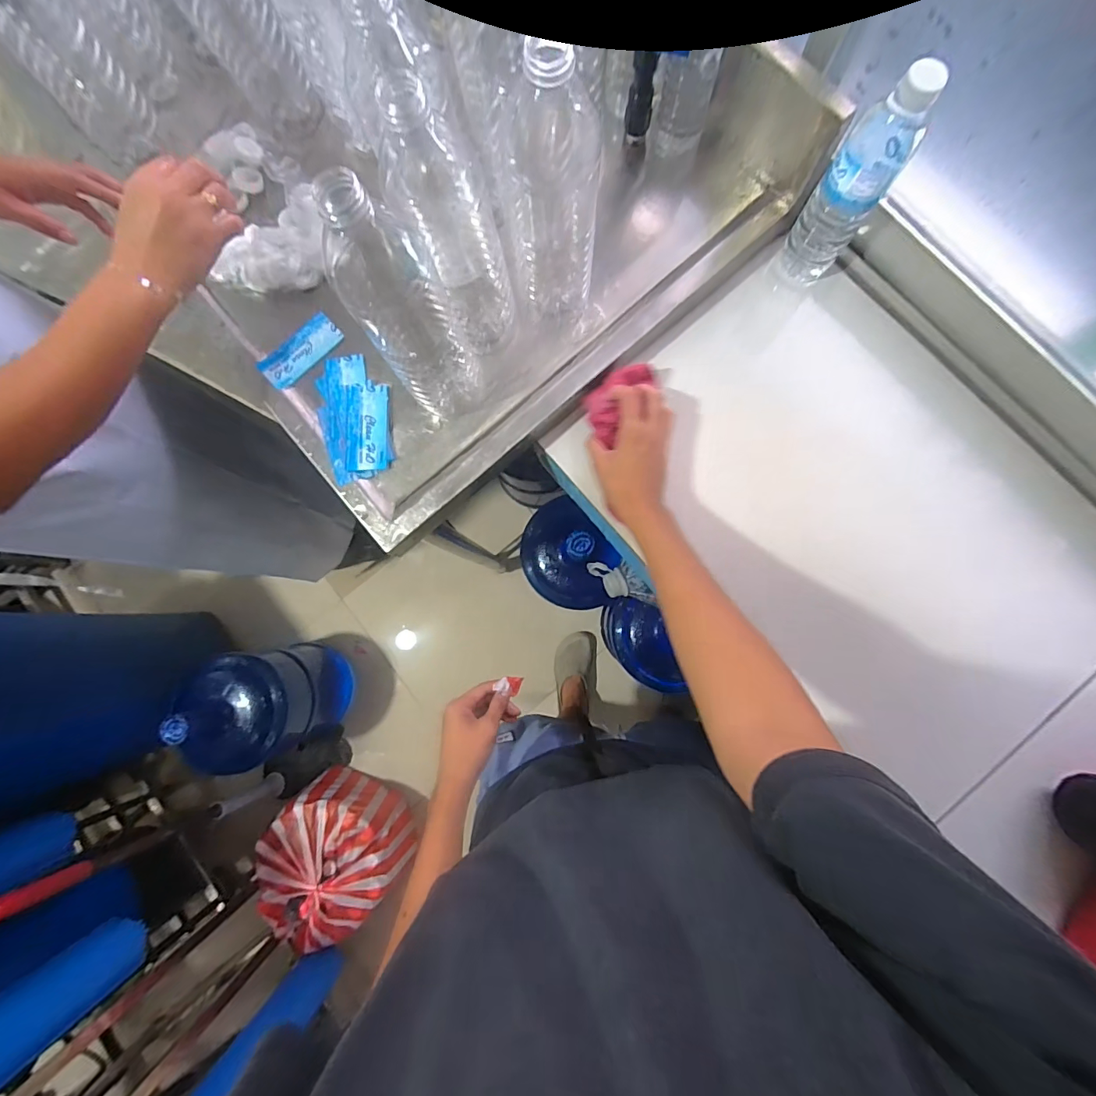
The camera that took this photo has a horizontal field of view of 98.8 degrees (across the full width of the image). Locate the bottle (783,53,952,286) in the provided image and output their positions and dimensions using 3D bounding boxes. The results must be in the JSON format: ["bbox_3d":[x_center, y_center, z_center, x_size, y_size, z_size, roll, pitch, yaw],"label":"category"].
[{"bbox_3d":[0.309,-0.365,0.475,0.067,0.209,0.064,34,85,6],"label":"bottle"}]

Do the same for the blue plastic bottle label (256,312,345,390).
[{"bbox_3d":[-0.289,-0.231,0.550,0.043,0.007,0.100,44,86,7],"label":"blue plastic bottle label"}]

